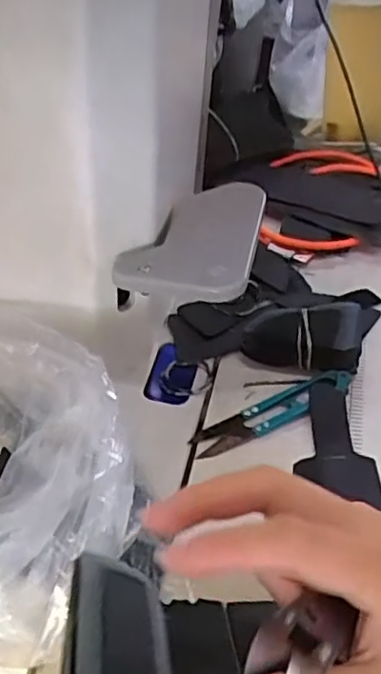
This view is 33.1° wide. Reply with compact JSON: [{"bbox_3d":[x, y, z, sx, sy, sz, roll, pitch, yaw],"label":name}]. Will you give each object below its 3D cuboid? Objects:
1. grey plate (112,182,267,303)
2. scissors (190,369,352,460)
[{"bbox_3d":[0.004,-0.059,0.365,0.068,0.011,0.106,4,41,12],"label":"grey plate"},{"bbox_3d":[0.049,0.042,0.374,0.101,0.015,0.022,-16,44,-17],"label":"scissors"}]

